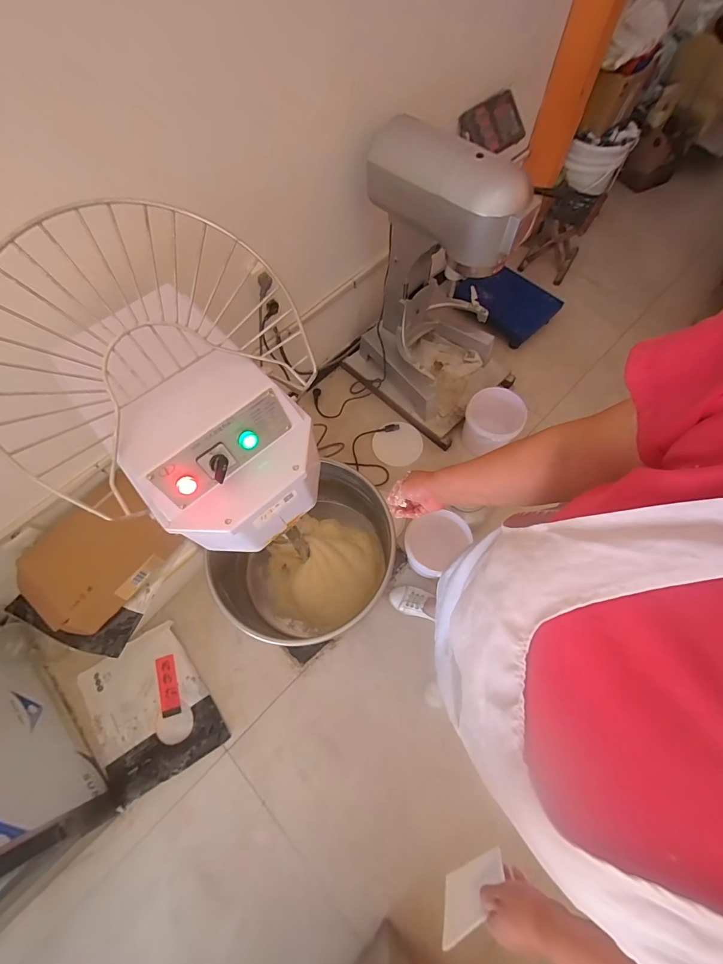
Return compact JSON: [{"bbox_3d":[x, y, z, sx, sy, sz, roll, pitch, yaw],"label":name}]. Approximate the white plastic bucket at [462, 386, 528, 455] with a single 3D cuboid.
[{"bbox_3d":[0.435,-0.191,1.311,0.173,0.188,0.165,-1,66,2],"label":"white plastic bucket"}]

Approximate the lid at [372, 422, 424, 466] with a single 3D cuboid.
[{"bbox_3d":[0.134,-0.134,1.410,0.171,0.017,0.155,-32,77,1],"label":"lid"}]

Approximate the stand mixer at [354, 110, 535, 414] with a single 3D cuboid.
[{"bbox_3d":[0.229,-0.565,1.124,0.293,0.718,0.384,-40,71,-14],"label":"stand mixer"}]

